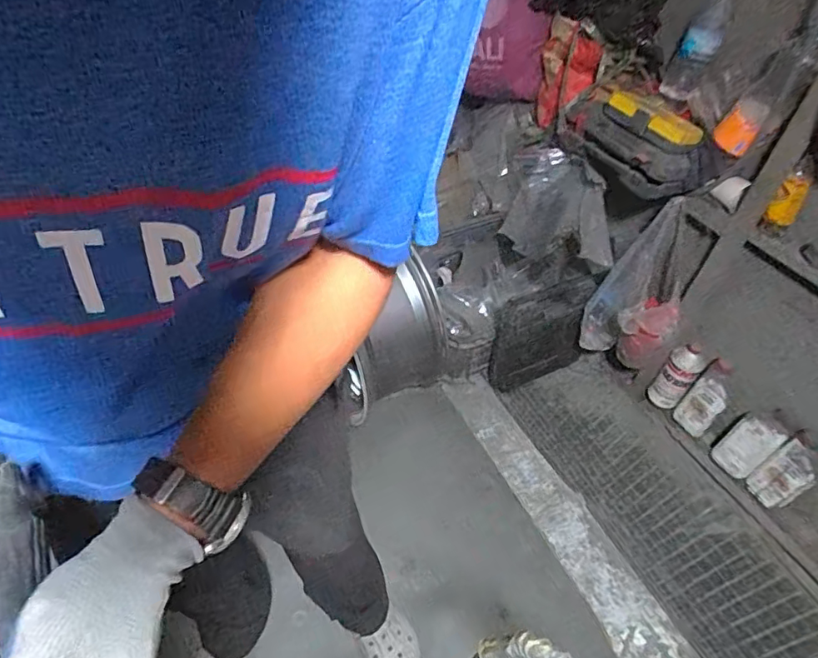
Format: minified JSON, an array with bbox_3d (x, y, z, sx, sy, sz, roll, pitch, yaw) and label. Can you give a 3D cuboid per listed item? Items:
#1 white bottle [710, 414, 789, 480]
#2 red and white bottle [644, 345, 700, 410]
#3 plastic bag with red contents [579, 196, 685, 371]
[{"bbox_3d":[0.845,0.288,1.330,0.051,0.186,0.098,-19,52,-22],"label":"white bottle"},{"bbox_3d":[0.711,0.140,1.441,0.081,0.219,0.064,35,53,24],"label":"red and white bottle"},{"bbox_3d":[0.590,-0.071,1.341,0.189,0.384,0.231,-13,50,-17],"label":"plastic bag with red contents"}]

